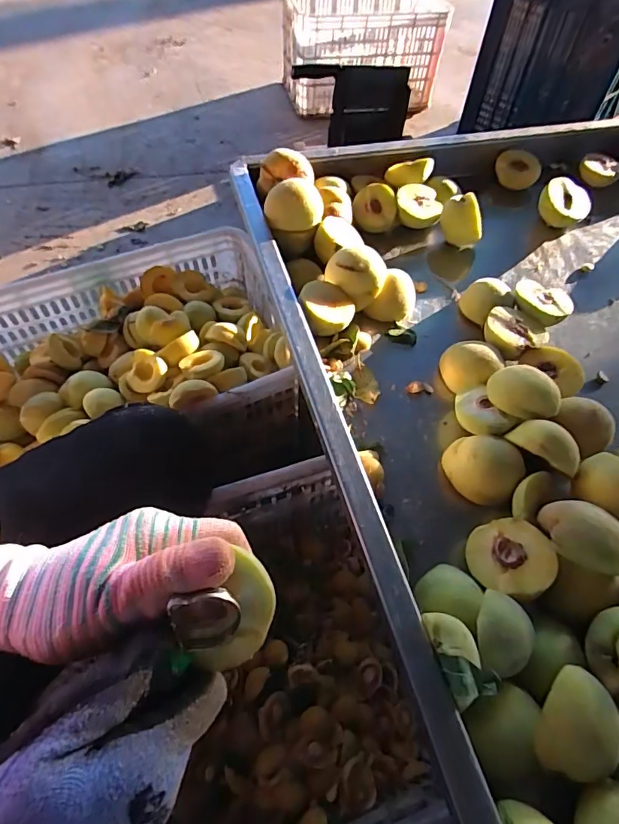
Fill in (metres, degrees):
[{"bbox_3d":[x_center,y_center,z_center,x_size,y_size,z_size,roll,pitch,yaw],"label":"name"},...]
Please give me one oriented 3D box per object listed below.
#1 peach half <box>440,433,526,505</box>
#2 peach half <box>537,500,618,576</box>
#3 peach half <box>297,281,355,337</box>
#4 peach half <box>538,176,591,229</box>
[{"bbox_3d":[0.153,0.049,0.410,0.062,0.039,0.054,33,61,17],"label":"peach half"},{"bbox_3d":[0.208,0.094,0.349,0.060,0.031,0.049,24,58,12],"label":"peach half"},{"bbox_3d":[0.018,-0.106,0.492,0.056,0.043,0.059,-1,57,-4],"label":"peach half"},{"bbox_3d":[0.349,-0.283,0.637,0.067,0.046,0.057,29,60,15],"label":"peach half"}]

